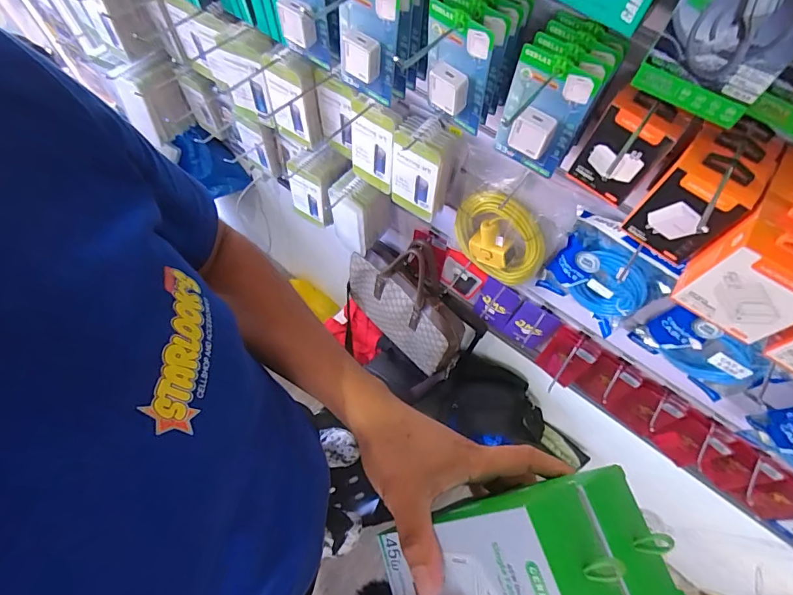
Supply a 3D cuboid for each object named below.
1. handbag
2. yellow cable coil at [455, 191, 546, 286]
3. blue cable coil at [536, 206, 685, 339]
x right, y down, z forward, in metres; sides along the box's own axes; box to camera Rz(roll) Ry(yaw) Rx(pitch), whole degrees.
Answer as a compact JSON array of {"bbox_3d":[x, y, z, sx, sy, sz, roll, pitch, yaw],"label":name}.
[{"bbox_3d":[0.035,0.003,1.113,0.135,0.350,0.351,-41,72,-18],"label":"handbag"},{"bbox_3d":[0.183,-0.103,0.795,0.174,0.200,0.043,34,68,13],"label":"yellow cable coil"},{"bbox_3d":[0.334,-0.028,0.716,0.170,0.199,0.036,40,70,15],"label":"blue cable coil"}]

